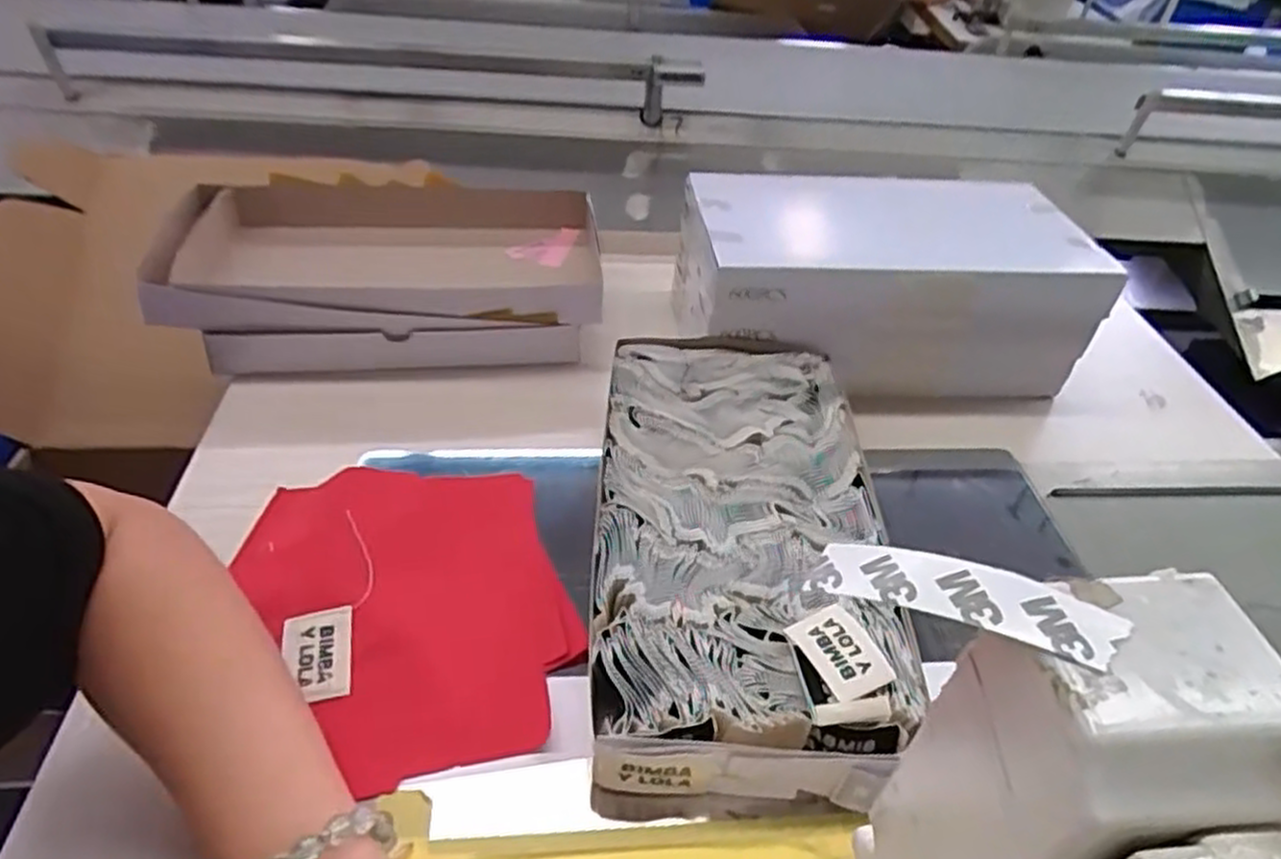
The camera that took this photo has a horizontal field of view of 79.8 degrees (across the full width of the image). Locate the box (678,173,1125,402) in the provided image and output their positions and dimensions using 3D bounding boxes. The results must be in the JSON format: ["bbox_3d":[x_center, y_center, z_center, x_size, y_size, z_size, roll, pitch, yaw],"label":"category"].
[{"bbox_3d":[0.198,-0.122,0.639,0.318,0.119,0.158,0,43,-7],"label":"box"}]

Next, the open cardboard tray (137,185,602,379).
[{"bbox_3d":[-0.210,-0.132,0.639,0.344,0.076,0.183,-2,44,-9],"label":"open cardboard tray"}]

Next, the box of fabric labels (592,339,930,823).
[{"bbox_3d":[0.058,0.055,0.456,0.159,0.045,0.319,5,43,-1],"label":"box of fabric labels"}]

